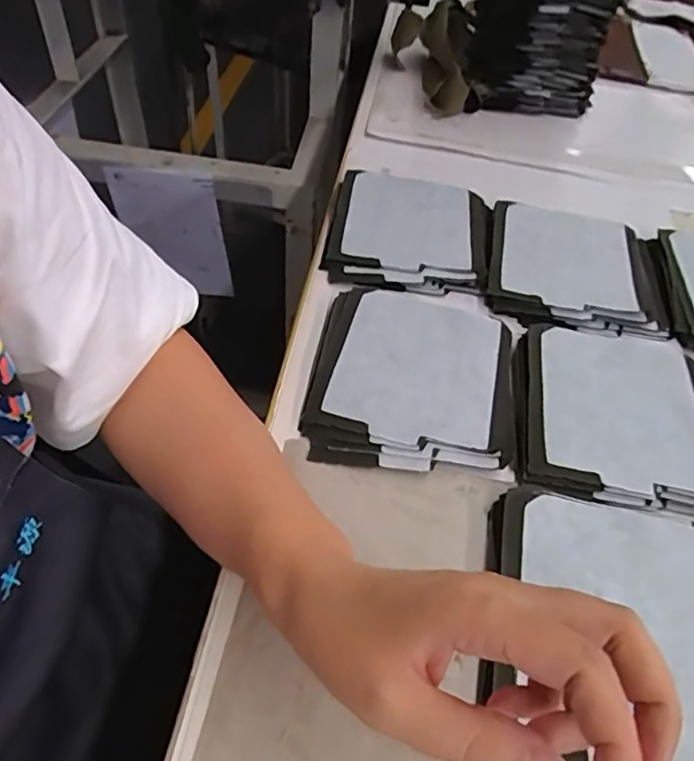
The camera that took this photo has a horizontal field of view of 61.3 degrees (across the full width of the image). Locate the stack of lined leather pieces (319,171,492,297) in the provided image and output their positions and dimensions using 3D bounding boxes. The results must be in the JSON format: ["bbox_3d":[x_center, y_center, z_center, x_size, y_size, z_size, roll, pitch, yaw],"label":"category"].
[{"bbox_3d":[0.054,-0.132,0.509,0.136,0.015,0.154,12,50,5],"label":"stack of lined leather pieces"}]

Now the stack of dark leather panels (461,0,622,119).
[{"bbox_3d":[0.204,-0.360,0.639,0.147,0.140,0.101,17,51,9],"label":"stack of dark leather panels"}]

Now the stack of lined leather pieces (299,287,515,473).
[{"bbox_3d":[0.048,-0.005,0.409,0.136,0.012,0.158,10,50,3],"label":"stack of lined leather pieces"}]

